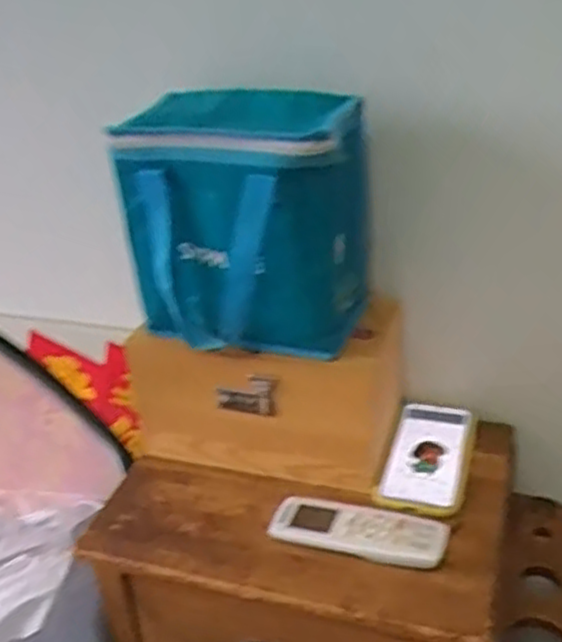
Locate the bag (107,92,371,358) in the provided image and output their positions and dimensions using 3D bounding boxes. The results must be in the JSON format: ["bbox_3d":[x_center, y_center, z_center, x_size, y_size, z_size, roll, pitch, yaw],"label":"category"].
[{"bbox_3d":[-0.031,-0.096,0.733,0.203,0.215,0.174,11,34,25],"label":"bag"}]

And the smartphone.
[{"bbox_3d":[0.157,0.141,0.798,0.083,0.014,0.158,7,33,20],"label":"smartphone"}]

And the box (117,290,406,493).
[{"bbox_3d":[-0.014,0.062,0.826,0.280,0.145,0.152,5,32,17],"label":"box"}]

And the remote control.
[{"bbox_3d":[0.072,0.195,0.704,0.162,0.030,0.057,9,34,23],"label":"remote control"}]

